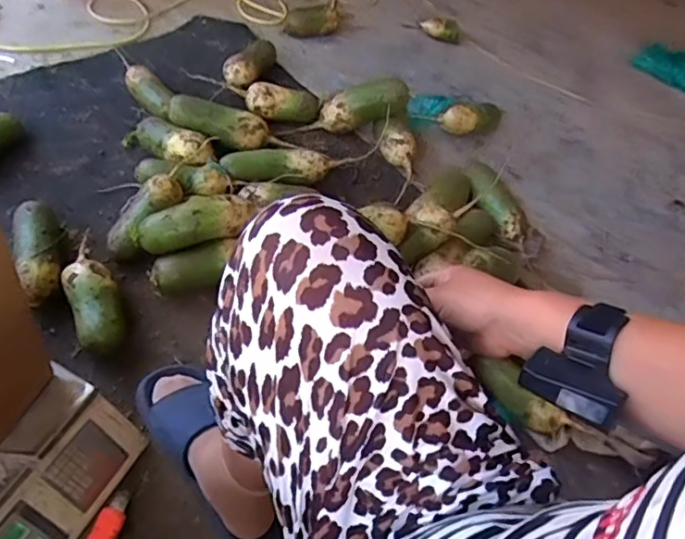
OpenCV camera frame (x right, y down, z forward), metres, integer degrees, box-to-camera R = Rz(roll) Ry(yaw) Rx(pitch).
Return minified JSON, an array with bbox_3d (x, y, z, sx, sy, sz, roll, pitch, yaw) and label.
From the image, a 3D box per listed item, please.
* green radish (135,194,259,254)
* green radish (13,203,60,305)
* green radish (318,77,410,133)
[{"bbox_3d":[-0.211,-0.062,0.827,0.171,0.052,0.065,-12,50,-12],"label":"green radish"},{"bbox_3d":[-0.427,-0.030,0.799,0.056,0.049,0.163,-16,51,-15],"label":"green radish"},{"bbox_3d":[0.036,-0.295,1.050,0.170,0.074,0.058,-15,45,21],"label":"green radish"}]

